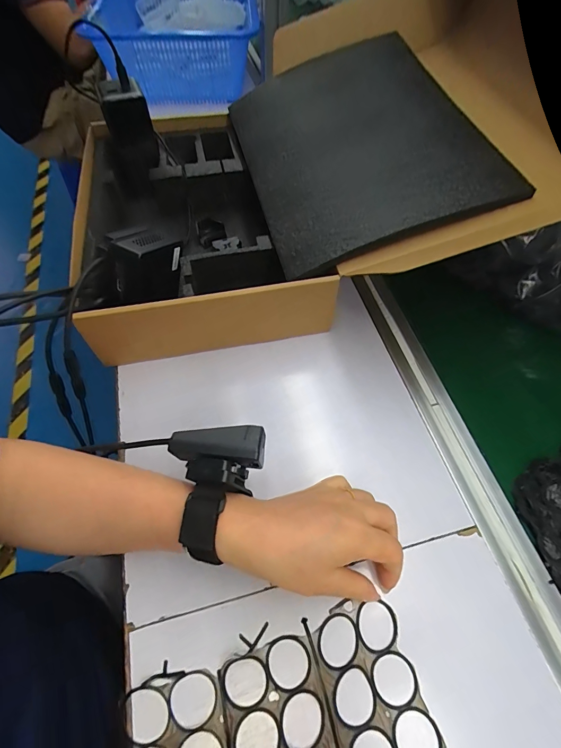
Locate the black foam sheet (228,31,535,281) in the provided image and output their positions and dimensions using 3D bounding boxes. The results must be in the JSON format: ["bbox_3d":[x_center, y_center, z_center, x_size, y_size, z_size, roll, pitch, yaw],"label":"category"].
[{"bbox_3d":[0.083,-0.274,0.425,0.245,0.026,0.326,-19,63,6],"label":"black foam sheet"}]

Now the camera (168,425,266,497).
[{"bbox_3d":[-0.047,0.065,0.277,0.069,0.028,0.045,-3,59,-2],"label":"camera"}]

